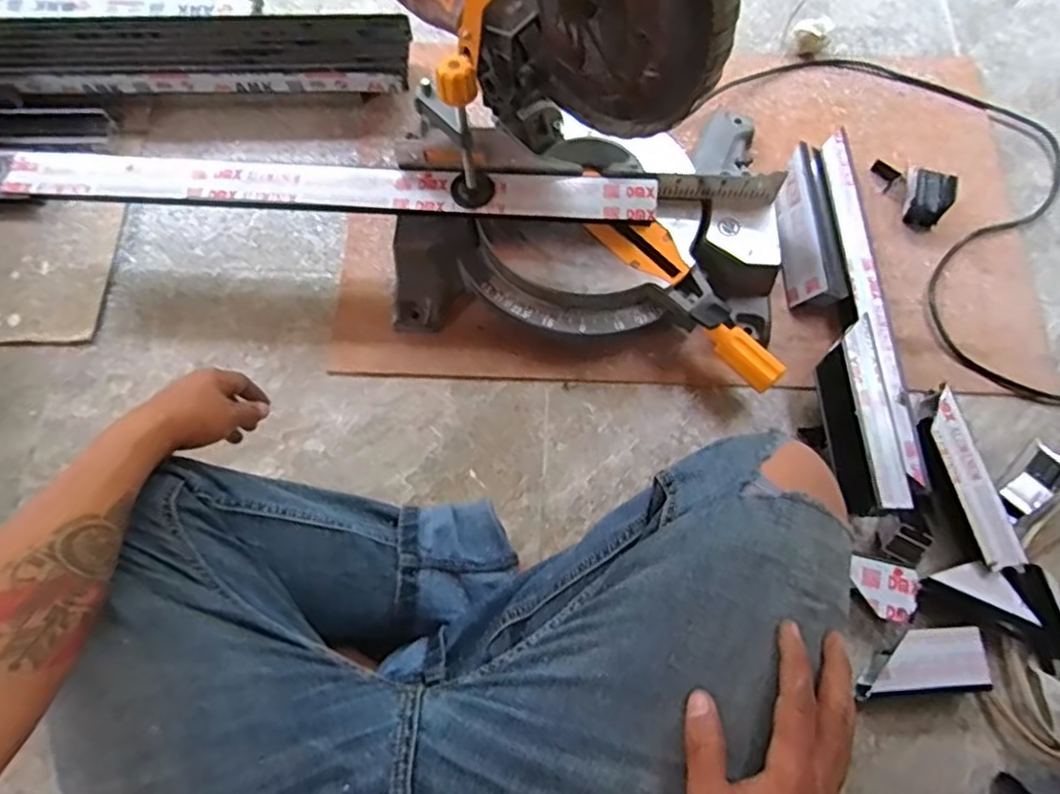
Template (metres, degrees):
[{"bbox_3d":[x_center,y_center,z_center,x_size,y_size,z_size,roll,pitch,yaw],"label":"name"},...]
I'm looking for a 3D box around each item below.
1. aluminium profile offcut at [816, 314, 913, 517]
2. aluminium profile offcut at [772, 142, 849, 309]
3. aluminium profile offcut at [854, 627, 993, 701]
[{"bbox_3d":[0.368,0.018,0.700,0.076,0.050,0.218,1,70,1],"label":"aluminium profile offcut"},{"bbox_3d":[0.355,-0.219,0.817,0.062,0.045,0.212,0,70,0],"label":"aluminium profile offcut"},{"bbox_3d":[0.391,0.268,0.643,0.121,0.041,0.060,-4,70,-1],"label":"aluminium profile offcut"}]

